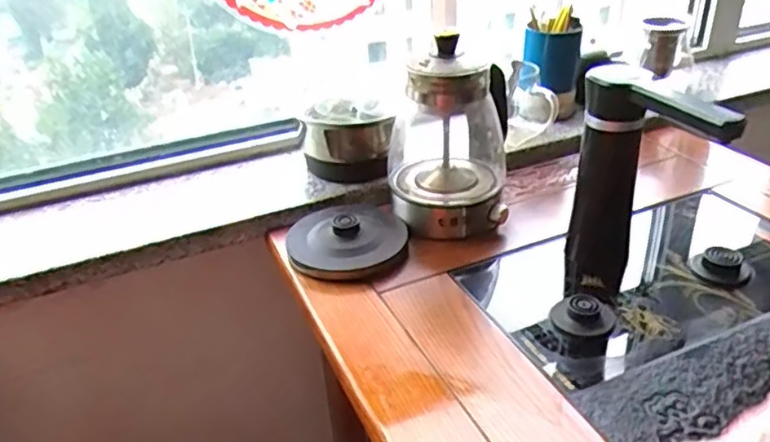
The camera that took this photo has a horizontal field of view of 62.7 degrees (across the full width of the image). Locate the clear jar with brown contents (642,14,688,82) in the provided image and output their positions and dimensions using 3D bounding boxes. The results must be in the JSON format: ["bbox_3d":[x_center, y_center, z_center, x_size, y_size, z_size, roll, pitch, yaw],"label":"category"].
[{"bbox_3d":[0.442,-0.279,1.003,0.055,0.088,0.059,-2,31,1],"label":"clear jar with brown contents"}]

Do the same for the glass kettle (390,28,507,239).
[{"bbox_3d":[0.071,-0.096,0.724,0.132,0.196,0.132,0,31,8],"label":"glass kettle"}]

